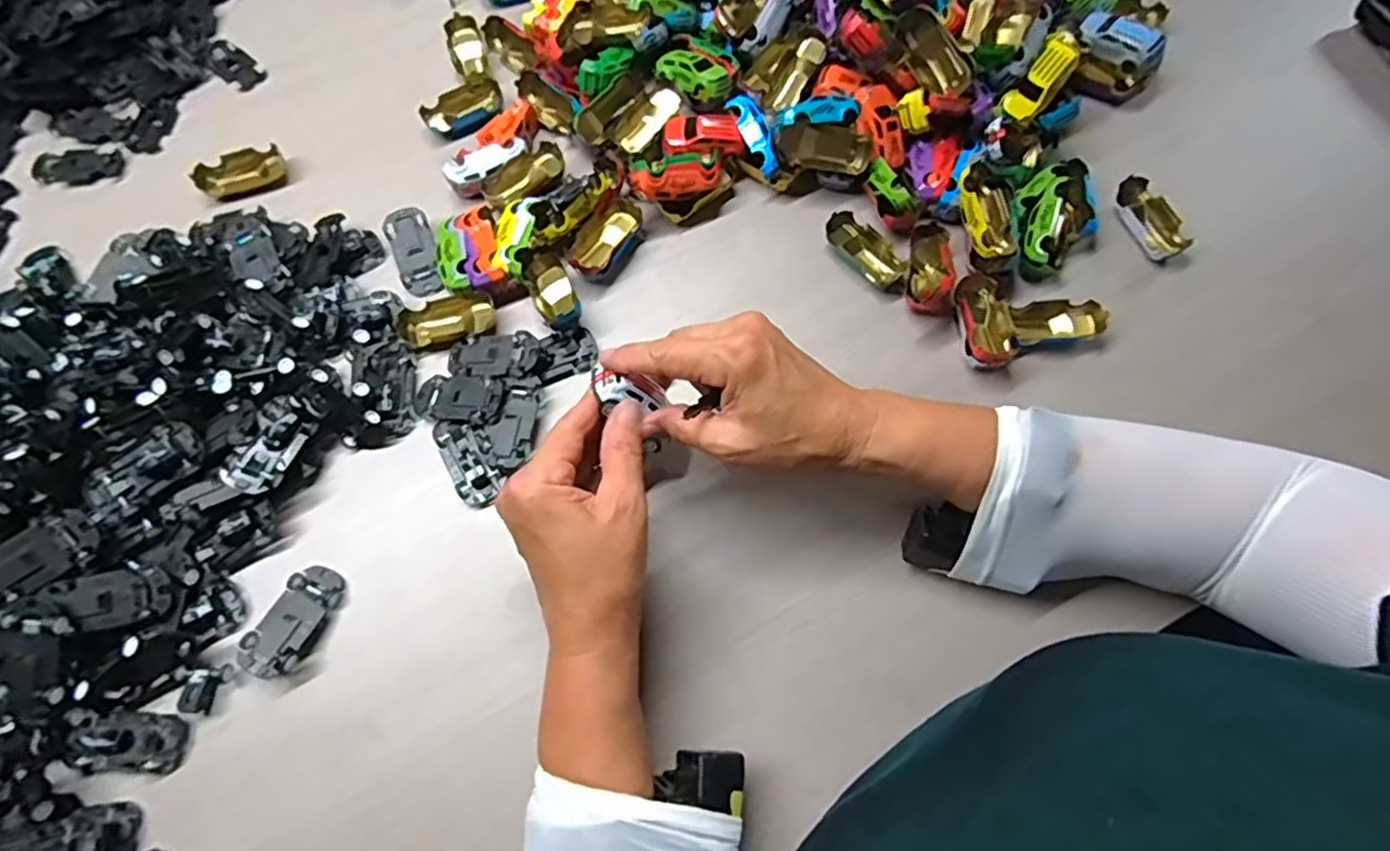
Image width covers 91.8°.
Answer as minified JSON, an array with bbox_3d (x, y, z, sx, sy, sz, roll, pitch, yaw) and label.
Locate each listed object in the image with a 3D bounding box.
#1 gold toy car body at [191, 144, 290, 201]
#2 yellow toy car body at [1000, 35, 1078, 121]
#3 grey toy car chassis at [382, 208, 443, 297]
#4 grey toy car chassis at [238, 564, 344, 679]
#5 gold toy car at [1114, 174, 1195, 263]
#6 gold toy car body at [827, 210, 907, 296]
[{"bbox_3d":[-0.349,-0.195,0.519,0.062,0.016,0.034,-30,72,-10],"label":"gold toy car body"},{"bbox_3d":[0.249,-0.248,0.482,0.026,0.014,0.059,42,105,15],"label":"yellow toy car body"},{"bbox_3d":[-0.201,-0.124,0.484,0.030,0.014,0.068,-22,71,-7],"label":"grey toy car chassis"},{"bbox_3d":[-0.236,0.114,0.397,0.032,0.016,0.064,21,71,8],"label":"grey toy car chassis"},{"bbox_3d":[0.329,-0.150,0.487,0.029,0.019,0.062,-25,71,-8],"label":"gold toy car"},{"bbox_3d":[0.124,-0.124,0.485,0.069,0.015,0.032,39,75,14],"label":"gold toy car body"}]

